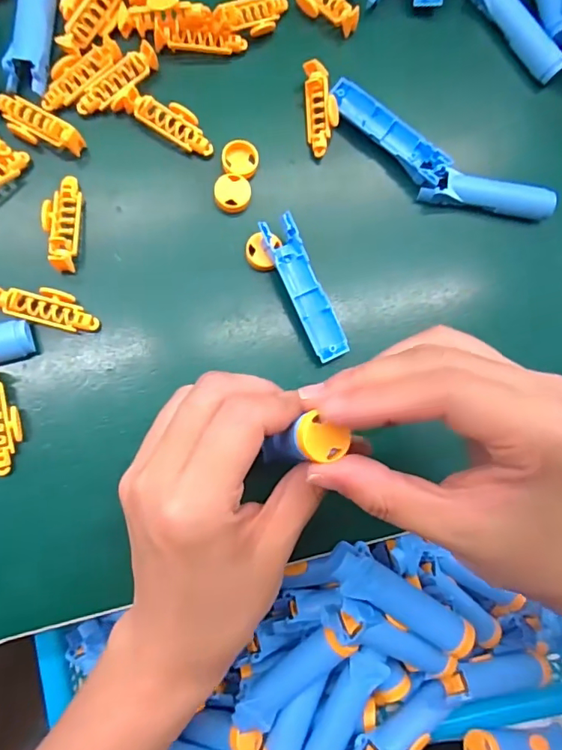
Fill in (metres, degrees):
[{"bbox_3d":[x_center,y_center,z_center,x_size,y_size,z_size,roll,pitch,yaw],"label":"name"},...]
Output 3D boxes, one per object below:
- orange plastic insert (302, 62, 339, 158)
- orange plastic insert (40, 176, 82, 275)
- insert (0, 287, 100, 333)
[{"bbox_3d":[0.022,-0.145,0.272,0.015,0.009,0.048,-4,82,-7],"label":"orange plastic insert"},{"bbox_3d":[-0.109,-0.076,0.248,0.017,0.013,0.049,-1,81,-7],"label":"orange plastic insert"},{"bbox_3d":[-0.113,-0.033,0.242,0.047,0.014,0.018,13,80,-5],"label":"insert"}]

